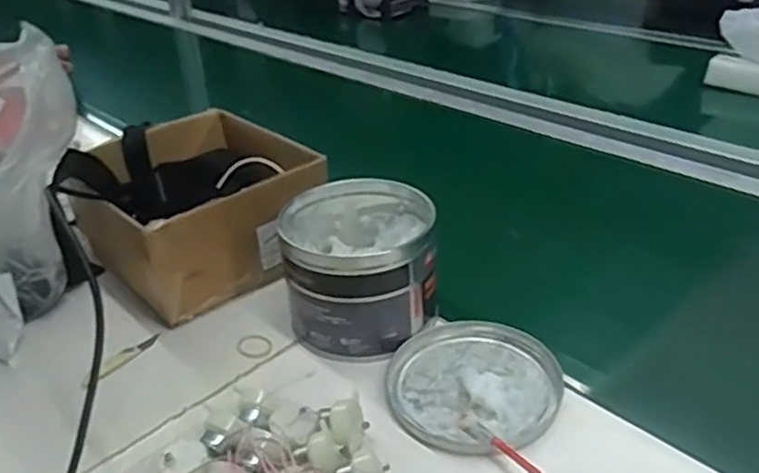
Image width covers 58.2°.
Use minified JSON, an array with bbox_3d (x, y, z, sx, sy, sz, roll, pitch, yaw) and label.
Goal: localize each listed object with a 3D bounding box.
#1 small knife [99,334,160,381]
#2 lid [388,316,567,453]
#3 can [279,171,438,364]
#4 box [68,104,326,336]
[{"bbox_3d":[-0.216,0.103,0.571,0.012,0.008,0.076,14,35,26],"label":"small knife"},{"bbox_3d":[0.073,0.110,0.524,0.129,0.011,0.131,-2,31,1],"label":"lid"},{"bbox_3d":[-0.016,0.023,0.587,0.126,0.104,0.133,-3,31,0],"label":"can"},{"bbox_3d":[-0.182,-0.029,0.689,0.197,0.106,0.210,-28,39,-34],"label":"box"}]

